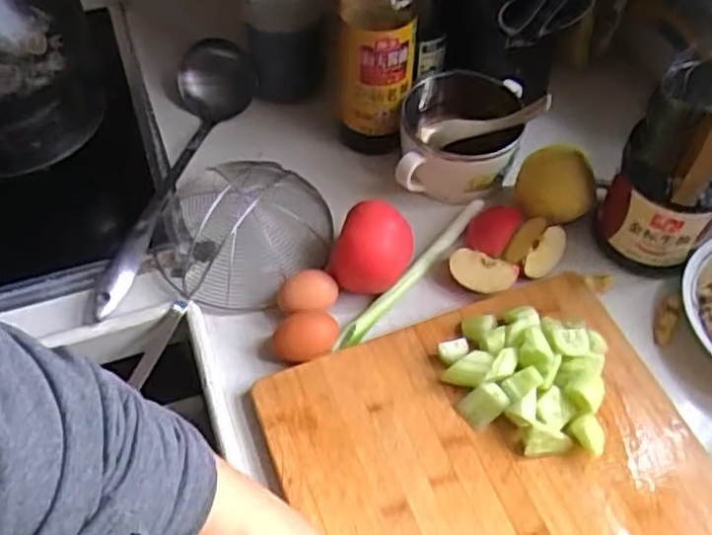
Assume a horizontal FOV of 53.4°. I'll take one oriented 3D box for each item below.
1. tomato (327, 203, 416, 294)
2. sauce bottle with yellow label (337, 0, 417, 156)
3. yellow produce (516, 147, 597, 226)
[{"bbox_3d":[0.015,-0.015,0.639,0.064,0.067,0.064,20,57,13],"label":"tomato"},{"bbox_3d":[0.020,-0.225,0.668,0.073,0.271,0.063,4,55,3],"label":"sauce bottle with yellow label"},{"bbox_3d":[0.193,-0.081,0.679,0.074,0.062,0.059,21,57,14],"label":"yellow produce"}]

